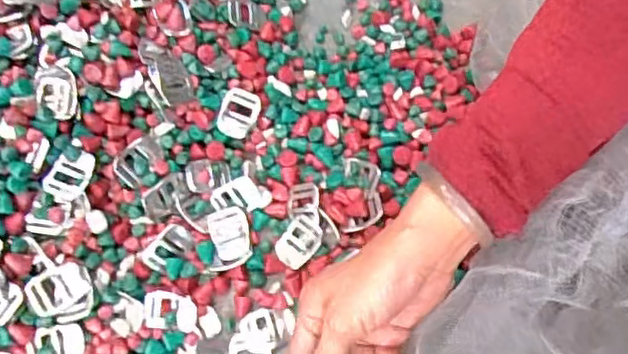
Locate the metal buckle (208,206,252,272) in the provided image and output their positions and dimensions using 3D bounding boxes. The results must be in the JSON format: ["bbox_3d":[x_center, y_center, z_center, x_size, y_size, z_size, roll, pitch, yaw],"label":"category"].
[{"bbox_3d":[-0.065,0.047,0.495,0.031,0.006,0.047,-8,70,-2],"label":"metal buckle"}]

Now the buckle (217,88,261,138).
[{"bbox_3d":[-0.062,-0.052,0.528,0.031,0.007,0.039,14,88,-5],"label":"buckle"}]

